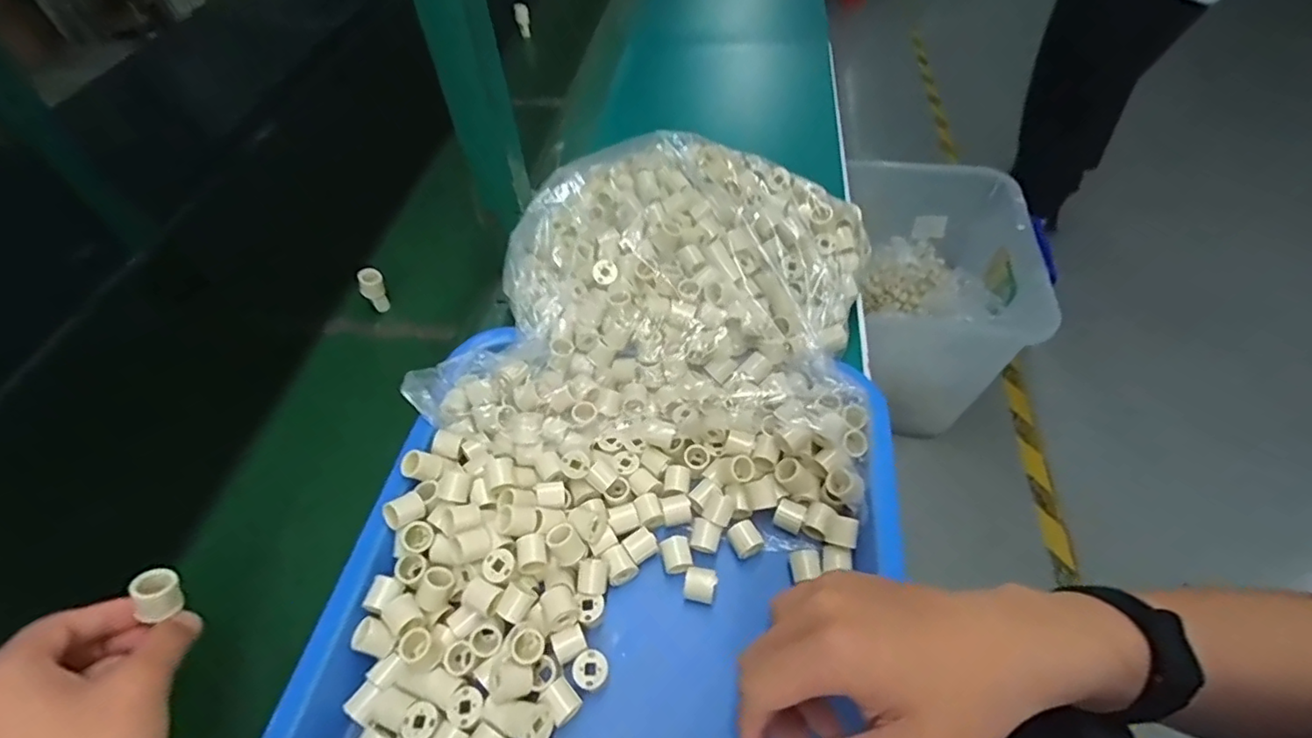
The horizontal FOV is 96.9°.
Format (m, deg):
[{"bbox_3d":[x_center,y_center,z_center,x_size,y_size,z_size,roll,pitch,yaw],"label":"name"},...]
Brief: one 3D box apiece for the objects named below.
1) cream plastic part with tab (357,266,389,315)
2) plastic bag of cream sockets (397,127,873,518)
[{"bbox_3d":[-0.264,-0.074,0.546,0.021,0.042,0.015,-29,57,-18],"label":"cream plastic part with tab"},{"bbox_3d":[0.017,-0.074,0.470,0.299,0.086,0.305,8,53,9],"label":"plastic bag of cream sockets"}]

